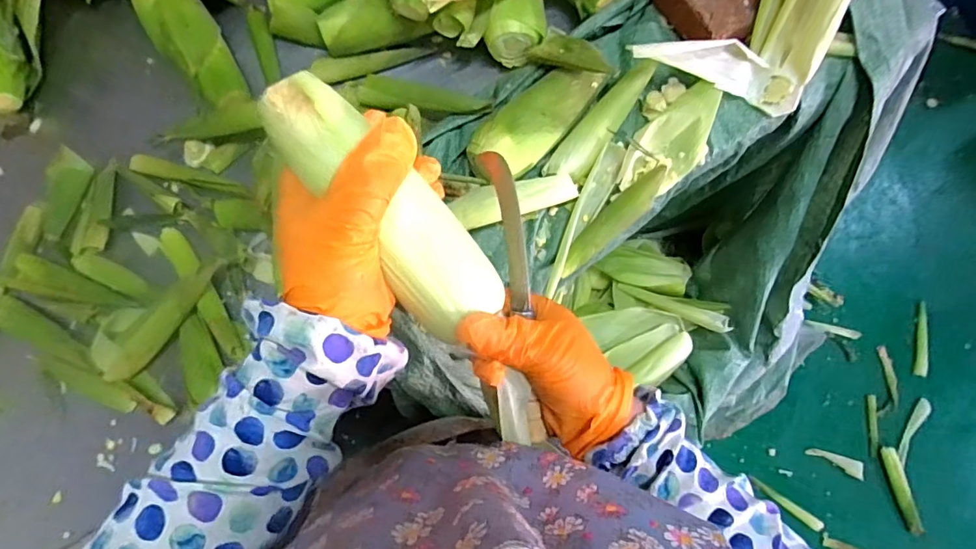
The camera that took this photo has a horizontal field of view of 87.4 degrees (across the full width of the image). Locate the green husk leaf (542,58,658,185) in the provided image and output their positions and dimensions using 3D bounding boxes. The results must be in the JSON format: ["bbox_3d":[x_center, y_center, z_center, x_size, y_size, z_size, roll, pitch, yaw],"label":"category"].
[{"bbox_3d":[0.130,-0.173,0.570,0.041,0.015,0.167,37,82,8],"label":"green husk leaf"}]

